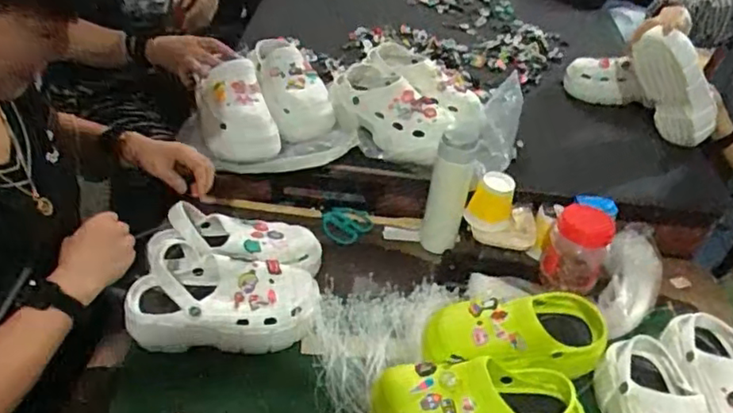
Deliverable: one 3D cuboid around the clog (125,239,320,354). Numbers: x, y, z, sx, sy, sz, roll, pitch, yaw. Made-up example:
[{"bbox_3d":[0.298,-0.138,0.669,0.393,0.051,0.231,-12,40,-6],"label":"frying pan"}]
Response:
[{"bbox_3d":[-0.195,0.125,0.862,0.243,0.092,0.113,0,39,-9],"label":"clog"}]

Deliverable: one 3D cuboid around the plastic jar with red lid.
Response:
[{"bbox_3d":[0.340,0.074,1.006,0.101,0.126,0.100,20,41,16],"label":"plastic jar with red lid"}]

